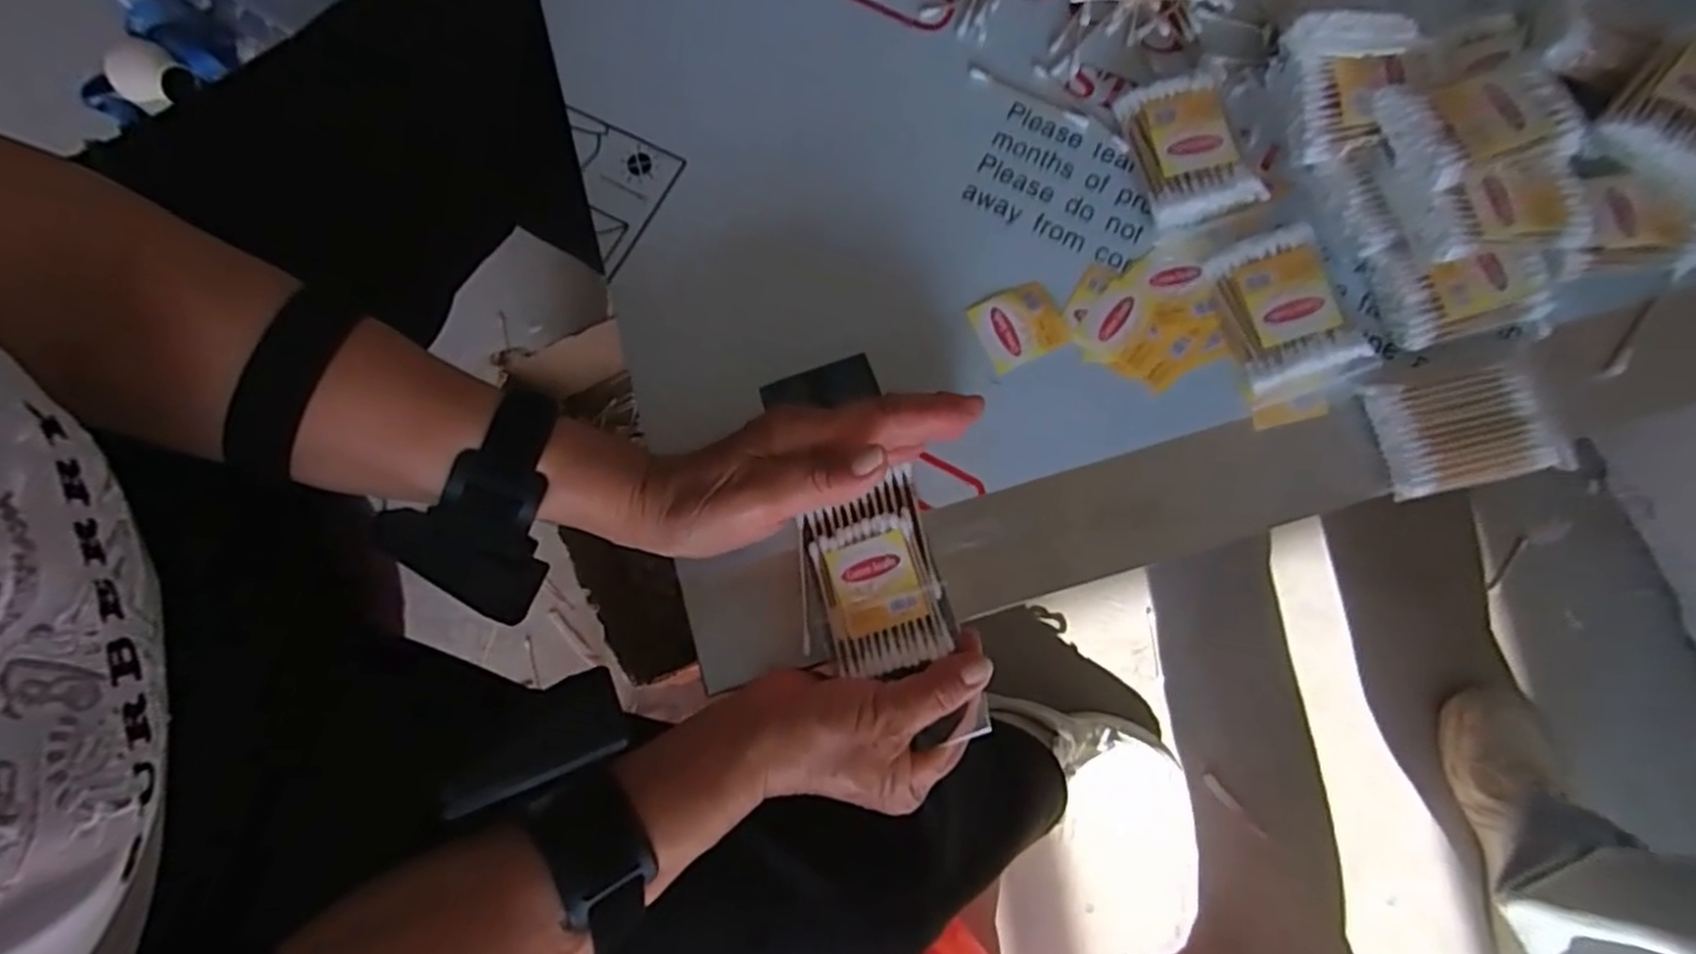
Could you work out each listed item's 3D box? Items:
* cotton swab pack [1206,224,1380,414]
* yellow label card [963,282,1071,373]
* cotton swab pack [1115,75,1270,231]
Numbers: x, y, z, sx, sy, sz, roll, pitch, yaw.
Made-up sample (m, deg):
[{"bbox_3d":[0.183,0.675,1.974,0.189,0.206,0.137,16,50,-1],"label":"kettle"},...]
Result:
[{"bbox_3d":[0.222,-0.081,0.375,0.060,0.021,0.081,-20,77,-3],"label":"cotton swab pack"},{"bbox_3d":[0.091,-0.080,0.394,0.043,0.004,0.039,-25,81,1],"label":"yellow label card"},{"bbox_3d":[0.183,-0.174,0.398,0.052,0.024,0.080,-14,77,-2],"label":"cotton swab pack"}]

